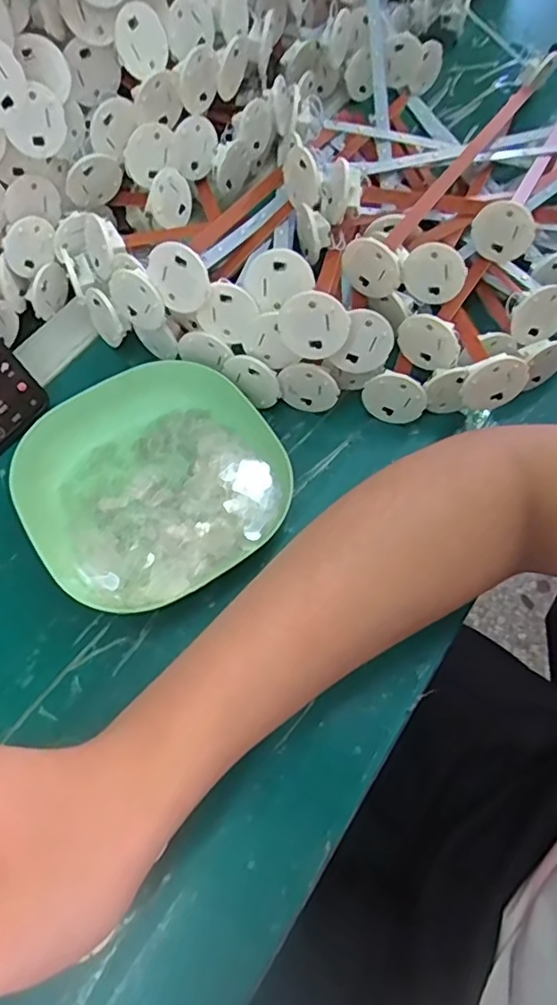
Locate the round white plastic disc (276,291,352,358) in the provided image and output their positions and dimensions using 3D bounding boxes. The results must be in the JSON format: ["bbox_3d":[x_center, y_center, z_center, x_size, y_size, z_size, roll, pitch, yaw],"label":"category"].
[{"bbox_3d":[0.019,-0.098,0.335,0.038,0.039,0.004,37,43,-17],"label":"round white plastic disc"}]

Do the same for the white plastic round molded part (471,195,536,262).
[{"bbox_3d":[0.152,-0.184,0.409,0.040,0.044,0.011,17,65,9],"label":"white plastic round molded part"}]

